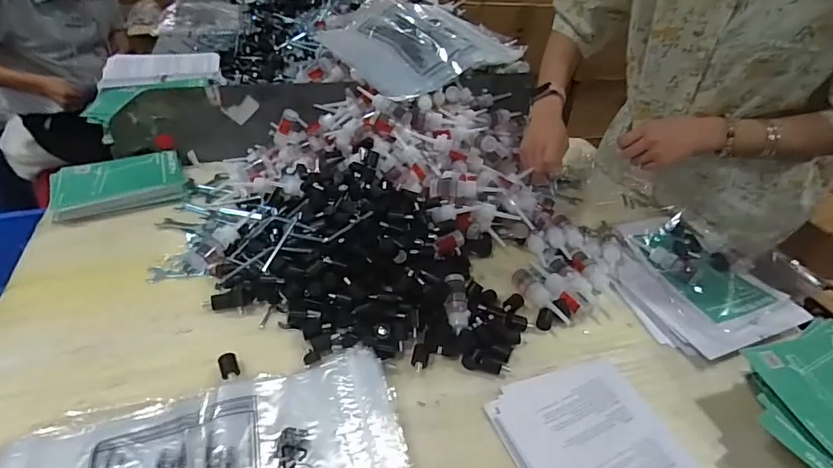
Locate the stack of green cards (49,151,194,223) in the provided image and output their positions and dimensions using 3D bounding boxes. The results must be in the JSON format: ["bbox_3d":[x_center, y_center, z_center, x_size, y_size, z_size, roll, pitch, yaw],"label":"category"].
[{"bbox_3d":[-0.479,-0.081,0.760,0.190,0.019,0.127,-20,45,-27],"label":"stack of green cards"}]

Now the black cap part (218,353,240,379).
[{"bbox_3d":[-0.208,0.147,0.520,0.018,0.006,0.031,-16,43,-24],"label":"black cap part"}]

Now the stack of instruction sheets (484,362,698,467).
[{"bbox_3d":[0.193,0.232,0.465,0.166,0.022,0.223,-12,47,-20],"label":"stack of instruction sheets"}]

